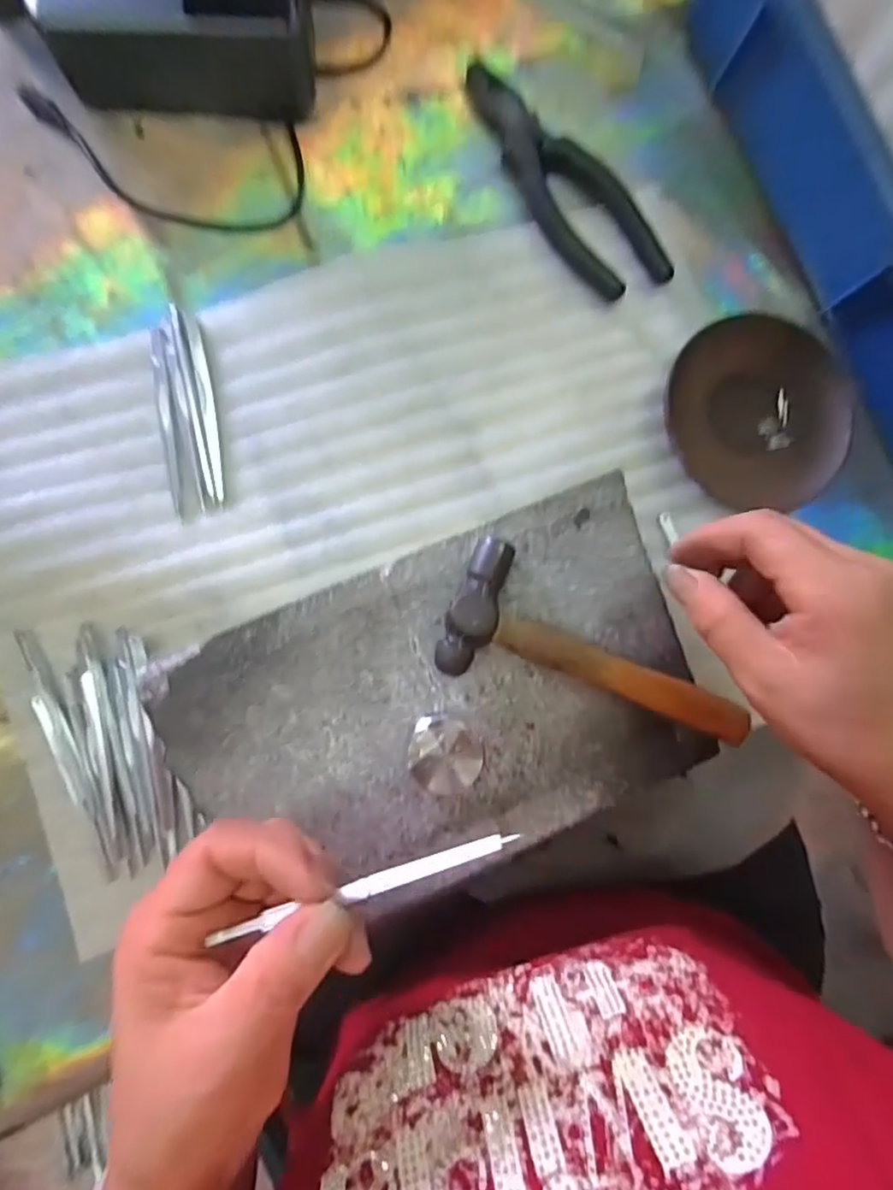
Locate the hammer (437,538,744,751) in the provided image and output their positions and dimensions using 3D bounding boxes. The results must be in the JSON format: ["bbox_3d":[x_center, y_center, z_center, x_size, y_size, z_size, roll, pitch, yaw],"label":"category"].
[{"bbox_3d":[0.075,0.031,0.280,0.153,0.022,0.061,23,86,-4],"label":"hammer"}]

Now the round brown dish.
[{"bbox_3d":[0.186,-0.110,0.357,0.110,0.010,0.114,0,88,-6],"label":"round brown dish"}]

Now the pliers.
[{"bbox_3d":[0.064,-0.242,0.349,0.049,0.012,0.164,-38,92,-6],"label":"pliers"}]

